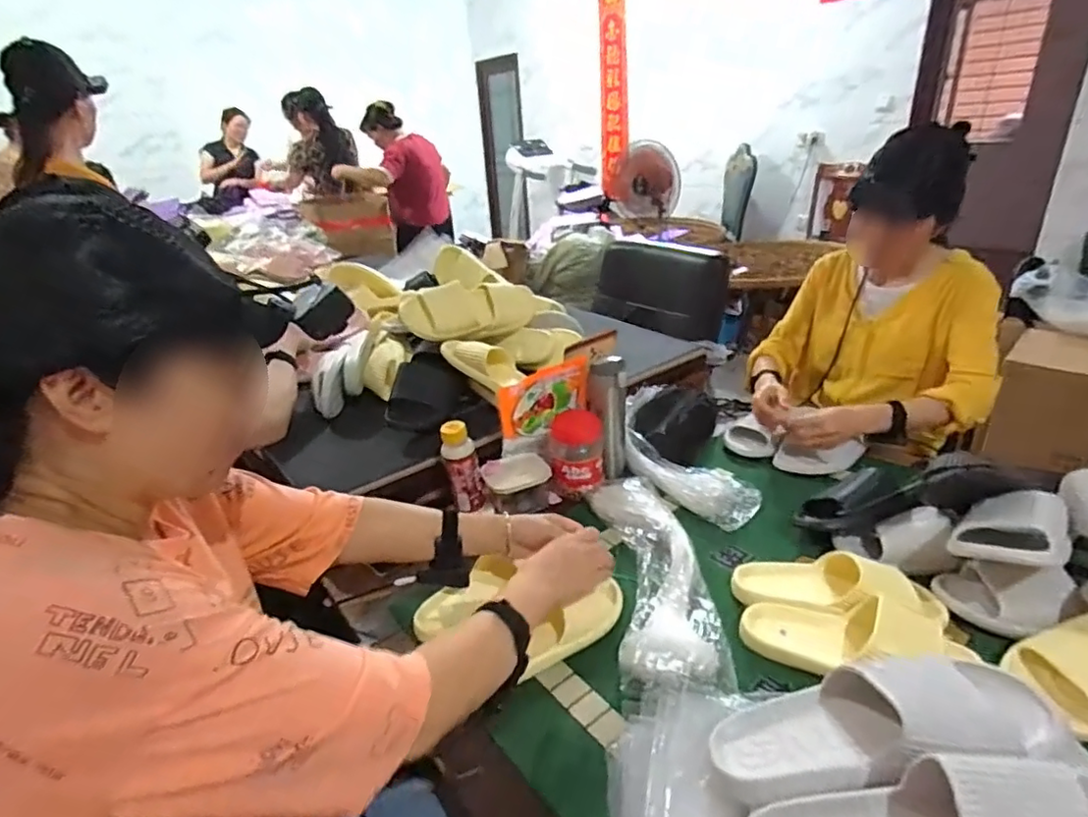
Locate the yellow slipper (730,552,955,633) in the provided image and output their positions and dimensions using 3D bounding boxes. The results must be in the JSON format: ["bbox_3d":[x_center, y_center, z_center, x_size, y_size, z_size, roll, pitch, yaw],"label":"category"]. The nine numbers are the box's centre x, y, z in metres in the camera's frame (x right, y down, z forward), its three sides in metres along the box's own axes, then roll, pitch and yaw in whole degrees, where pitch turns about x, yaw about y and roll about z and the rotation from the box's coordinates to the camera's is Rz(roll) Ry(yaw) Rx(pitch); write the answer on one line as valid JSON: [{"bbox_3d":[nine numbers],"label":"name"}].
[{"bbox_3d":[0.375,0.220,0.754,0.241,0.070,0.091,5,27,19],"label":"yellow slipper"}]

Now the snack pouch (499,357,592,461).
[{"bbox_3d":[0.000,0.001,1.048,0.172,0.153,0.038,-18,29,-27],"label":"snack pouch"}]

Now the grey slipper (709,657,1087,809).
[{"bbox_3d":[0.290,0.279,0.513,0.278,0.075,0.115,-20,21,16],"label":"grey slipper"}]

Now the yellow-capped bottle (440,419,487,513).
[{"bbox_3d":[-0.137,0.096,0.993,0.061,0.154,0.050,-6,25,-5],"label":"yellow-capped bottle"}]

